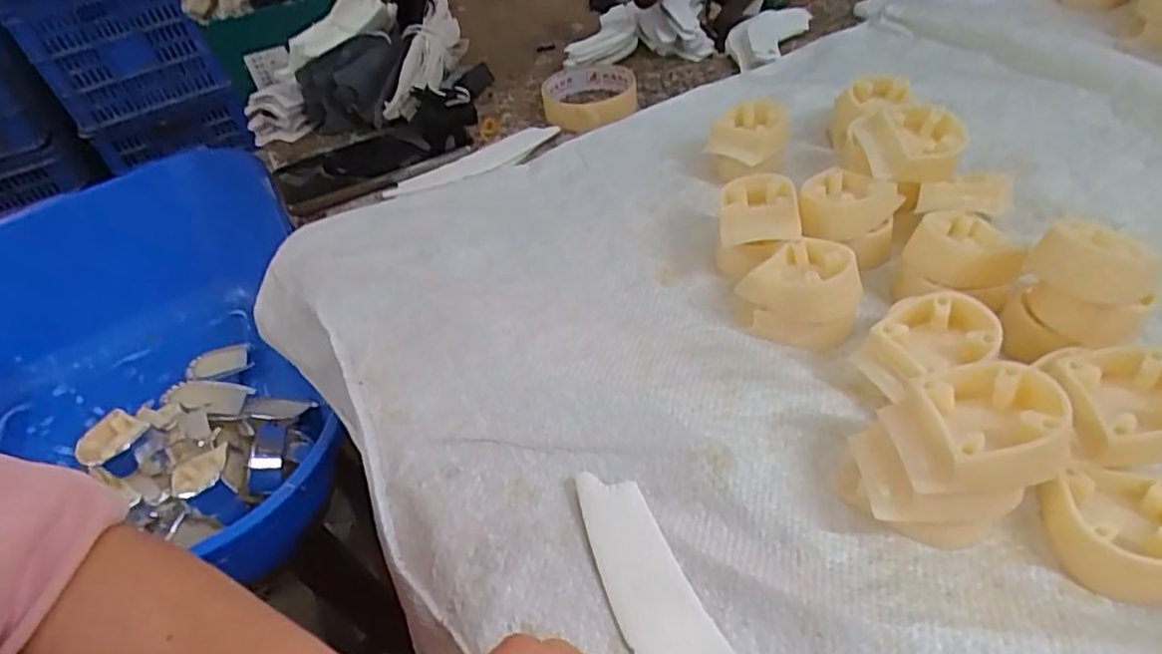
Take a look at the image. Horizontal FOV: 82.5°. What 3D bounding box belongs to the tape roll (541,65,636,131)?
[{"bbox_3d":[0.007,-0.209,0.598,0.083,0.022,0.098,-1,43,7],"label":"tape roll"}]

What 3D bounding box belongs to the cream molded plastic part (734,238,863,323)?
[{"bbox_3d":[0.124,-0.021,0.373,0.049,0.042,0.062,-26,45,-18],"label":"cream molded plastic part"}]

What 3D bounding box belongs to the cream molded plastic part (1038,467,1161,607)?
[{"bbox_3d":[0.220,0.082,0.267,0.052,0.019,0.049,-1,43,8],"label":"cream molded plastic part"}]

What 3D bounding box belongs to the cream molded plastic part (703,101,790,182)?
[{"bbox_3d":[0.123,-0.139,0.492,0.056,0.041,0.049,3,44,12],"label":"cream molded plastic part"}]

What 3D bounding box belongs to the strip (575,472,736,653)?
[{"bbox_3d":[0.038,0.120,0.265,0.035,0.007,0.152,-23,45,-16],"label":"strip"}]

